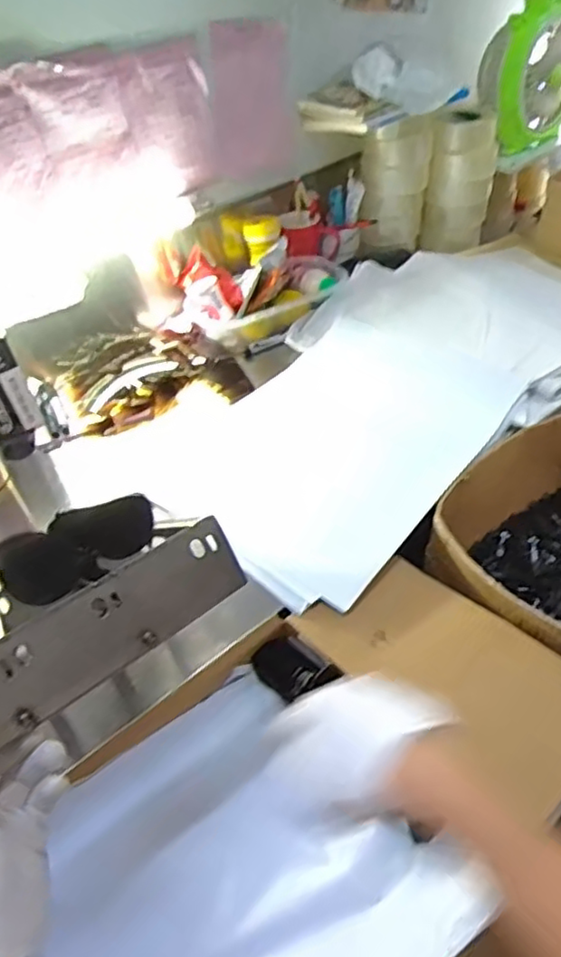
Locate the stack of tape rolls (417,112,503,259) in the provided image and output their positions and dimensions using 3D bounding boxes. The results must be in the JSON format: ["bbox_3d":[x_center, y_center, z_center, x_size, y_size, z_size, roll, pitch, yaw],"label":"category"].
[{"bbox_3d":[0.336,-0.545,1.225,0.105,0.218,0.123,16,47,23],"label":"stack of tape rolls"}]

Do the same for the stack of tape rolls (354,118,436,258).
[{"bbox_3d":[0.206,-0.524,1.191,0.123,0.206,0.094,4,44,13],"label":"stack of tape rolls"}]

